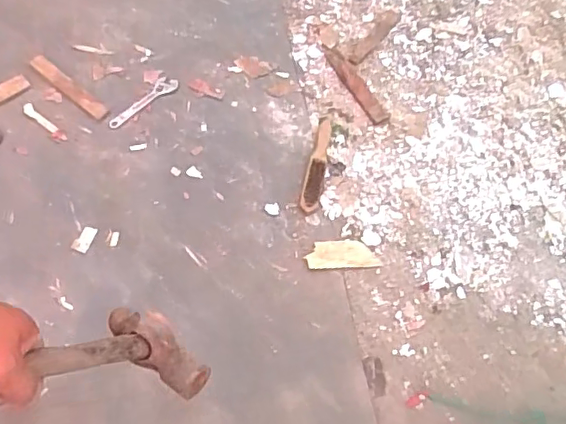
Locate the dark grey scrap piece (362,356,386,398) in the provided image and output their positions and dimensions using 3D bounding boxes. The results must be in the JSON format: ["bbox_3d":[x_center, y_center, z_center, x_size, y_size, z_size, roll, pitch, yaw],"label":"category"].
[{"bbox_3d":[0.177,0.316,1.072,0.036,0.007,0.075,-8,65,-5],"label":"dark grey scrap piece"}]

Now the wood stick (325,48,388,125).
[{"bbox_3d":[0.179,-0.317,1.394,0.053,0.010,0.260,-28,69,-14],"label":"wood stick"}]

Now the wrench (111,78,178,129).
[{"bbox_3d":[-0.336,-0.265,1.336,0.190,0.009,0.047,-39,72,-17],"label":"wrench"}]

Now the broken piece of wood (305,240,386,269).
[{"bbox_3d":[0.124,0.087,1.169,0.152,0.011,0.060,-3,65,-3],"label":"broken piece of wood"}]

